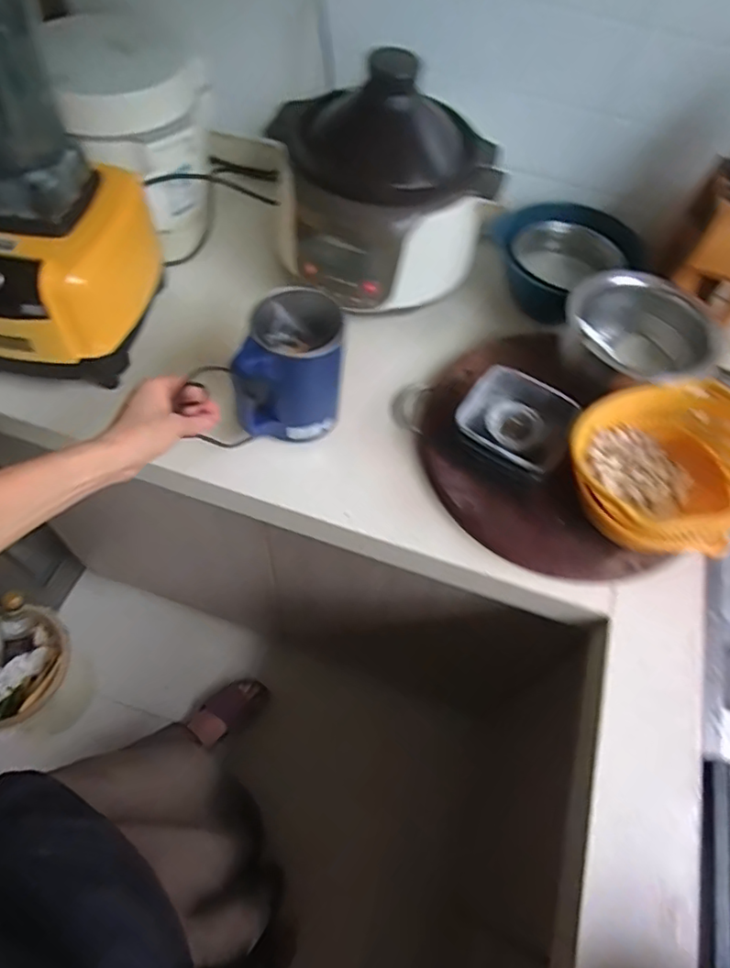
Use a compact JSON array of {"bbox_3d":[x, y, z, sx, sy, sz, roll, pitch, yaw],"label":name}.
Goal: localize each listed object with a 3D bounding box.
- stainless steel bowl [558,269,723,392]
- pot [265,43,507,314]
[{"bbox_3d":[0.317,-0.169,0.692,0.164,0.097,0.152,2,59,-3],"label":"stainless steel bowl"},{"bbox_3d":[0.020,-0.389,0.746,0.247,0.229,0.231,2,59,-3],"label":"pot"}]

